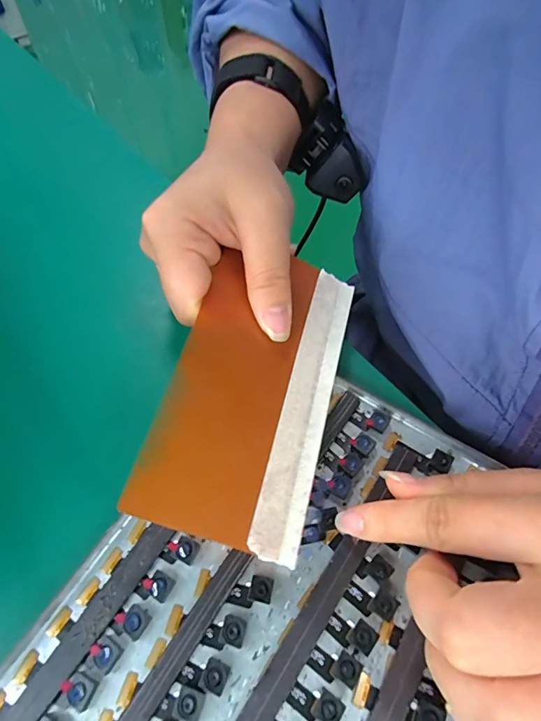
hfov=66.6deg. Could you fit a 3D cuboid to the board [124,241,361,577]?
[{"bbox_3d":[-0.003,0.006,0.170,0.066,0.006,0.129,27,57,-17],"label":"board"}]

